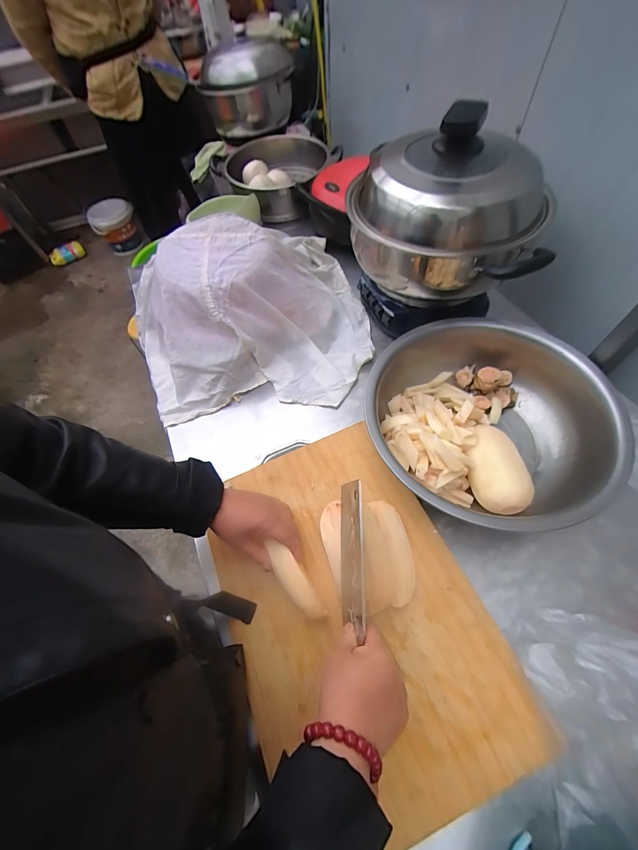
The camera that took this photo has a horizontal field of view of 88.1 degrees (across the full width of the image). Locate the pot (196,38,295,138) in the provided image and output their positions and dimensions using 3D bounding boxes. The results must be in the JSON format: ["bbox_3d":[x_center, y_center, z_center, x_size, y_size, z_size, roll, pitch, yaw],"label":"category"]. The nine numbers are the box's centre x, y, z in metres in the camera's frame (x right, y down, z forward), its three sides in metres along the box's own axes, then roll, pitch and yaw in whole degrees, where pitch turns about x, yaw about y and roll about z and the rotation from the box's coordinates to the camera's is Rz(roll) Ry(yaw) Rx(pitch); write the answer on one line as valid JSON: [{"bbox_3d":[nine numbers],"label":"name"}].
[{"bbox_3d":[-0.248,-1.149,1.147,0.311,0.198,0.375,-11,60,-2],"label":"pot"}]

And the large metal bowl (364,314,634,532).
[{"bbox_3d":[0.264,-0.011,0.533,0.350,0.096,0.359,-2,60,3],"label":"large metal bowl"}]

